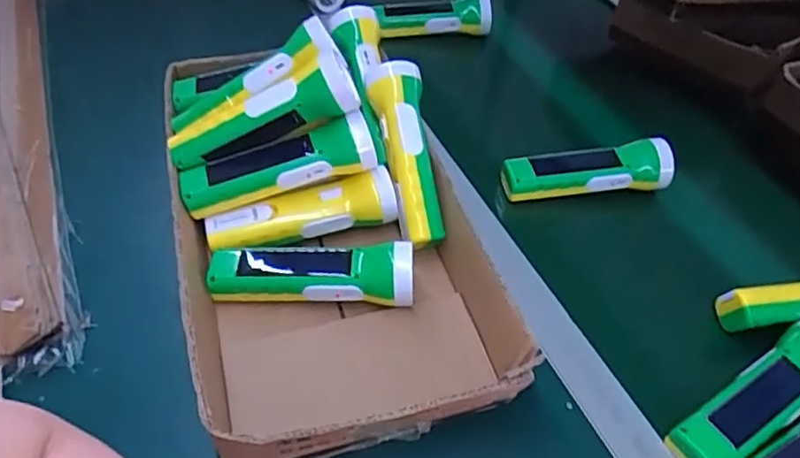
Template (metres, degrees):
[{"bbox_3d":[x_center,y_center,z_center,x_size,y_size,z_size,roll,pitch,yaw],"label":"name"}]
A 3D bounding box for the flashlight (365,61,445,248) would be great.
[{"bbox_3d":[0.009,-0.070,0.536,0.050,0.058,0.179,-9,74,-8],"label":"flashlight"}]

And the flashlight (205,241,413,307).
[{"bbox_3d":[-0.073,0.036,0.492,0.167,0.042,0.047,3,48,-1],"label":"flashlight"}]

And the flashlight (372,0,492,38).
[{"bbox_3d":[0.046,-0.290,0.816,0.160,0.046,0.048,-8,49,-11],"label":"flashlight"}]

